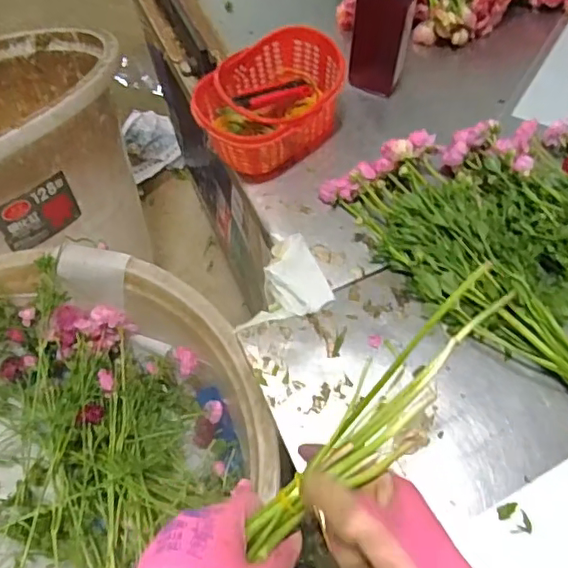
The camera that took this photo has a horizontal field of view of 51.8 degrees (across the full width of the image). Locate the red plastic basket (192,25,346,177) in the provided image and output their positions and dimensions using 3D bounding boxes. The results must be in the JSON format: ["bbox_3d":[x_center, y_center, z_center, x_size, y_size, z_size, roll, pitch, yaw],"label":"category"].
[{"bbox_3d":[-0.016,-0.238,0.768,0.195,0.089,0.133,-35,67,-14],"label":"red plastic basket"}]

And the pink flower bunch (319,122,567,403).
[{"bbox_3d":[0.372,-0.013,0.661,0.355,0.061,0.613,-39,68,-16],"label":"pink flower bunch"}]

